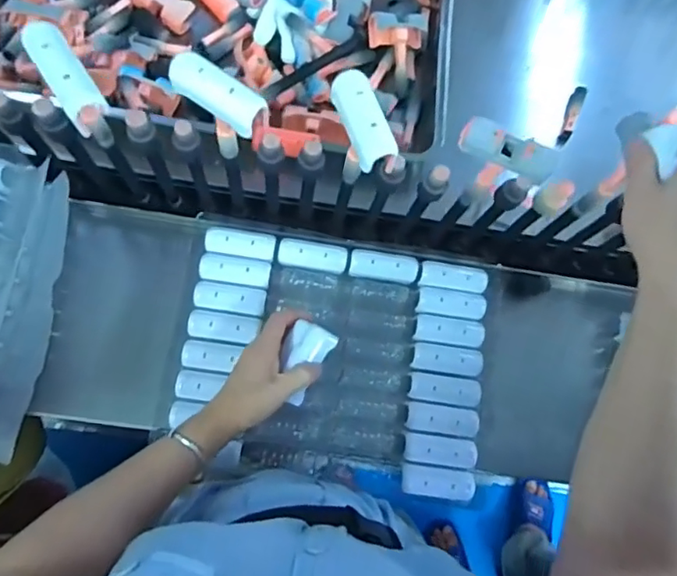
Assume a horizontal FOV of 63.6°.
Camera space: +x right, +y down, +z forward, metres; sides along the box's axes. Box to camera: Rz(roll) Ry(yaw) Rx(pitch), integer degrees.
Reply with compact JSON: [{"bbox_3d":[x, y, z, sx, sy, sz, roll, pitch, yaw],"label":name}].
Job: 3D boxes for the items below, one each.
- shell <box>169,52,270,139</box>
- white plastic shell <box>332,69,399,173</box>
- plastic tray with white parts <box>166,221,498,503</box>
[{"bbox_3d":[-0.091,-0.146,0.414,0.082,0.032,0.025,30,76,9],"label":"shell"},{"bbox_3d":[0.018,-0.132,0.419,0.030,0.021,0.077,-20,74,-5],"label":"white plastic shell"},{"bbox_3d":[-0.002,0.071,0.593,0.318,0.027,0.253,10,75,-3],"label":"plastic tray with white parts"}]

